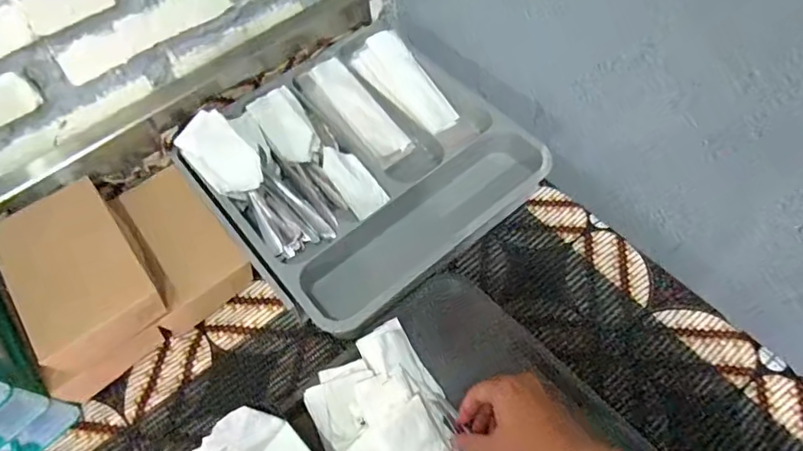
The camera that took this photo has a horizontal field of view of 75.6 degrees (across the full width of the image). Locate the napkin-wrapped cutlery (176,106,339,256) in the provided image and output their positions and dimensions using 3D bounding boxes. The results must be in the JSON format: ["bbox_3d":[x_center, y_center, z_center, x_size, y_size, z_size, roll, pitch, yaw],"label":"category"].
[{"bbox_3d":[-0.164,-0.053,0.595,0.088,0.057,0.198,-41,88,-19],"label":"napkin-wrapped cutlery"}]

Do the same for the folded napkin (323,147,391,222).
[{"bbox_3d":[-0.058,-0.054,0.610,0.042,0.013,0.094,-36,80,-17],"label":"folded napkin"}]

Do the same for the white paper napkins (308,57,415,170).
[{"bbox_3d":[-0.050,-0.144,0.644,0.047,0.009,0.160,-35,77,-16],"label":"white paper napkins"}]

